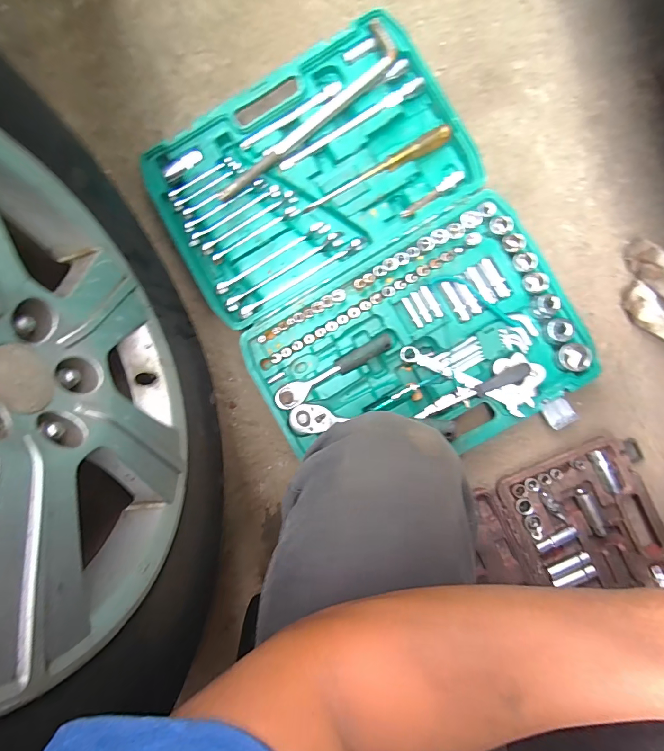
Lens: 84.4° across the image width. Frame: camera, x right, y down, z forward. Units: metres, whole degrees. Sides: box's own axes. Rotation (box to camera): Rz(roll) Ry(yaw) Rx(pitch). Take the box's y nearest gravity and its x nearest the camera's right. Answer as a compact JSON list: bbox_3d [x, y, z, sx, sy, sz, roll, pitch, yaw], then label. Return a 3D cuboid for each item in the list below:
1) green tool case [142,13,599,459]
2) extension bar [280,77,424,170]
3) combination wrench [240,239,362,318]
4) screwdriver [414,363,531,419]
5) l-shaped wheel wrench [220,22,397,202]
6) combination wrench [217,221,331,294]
[{"bbox_3d":[0.046,-0.169,0.574,0.473,0.052,0.665,-28,88,4],"label":"green tool case"},{"bbox_3d":[0.031,-0.391,0.571,0.252,0.015,0.019,-32,88,3],"label":"extension bar"},{"bbox_3d":[-0.050,-0.152,0.572,0.216,0.008,0.017,-31,88,3],"label":"combination wrench"},{"bbox_3d":[0.203,0.026,0.535,0.170,0.028,0.018,-26,88,17],"label":"screwdriver"},{"bbox_3d":[-0.039,-0.390,0.563,0.340,0.019,0.052,-43,87,3],"label":"l-shaped wheel wrench"},{"bbox_3d":[-0.094,-0.187,0.577,0.201,0.008,0.024,-33,88,3],"label":"combination wrench"}]

